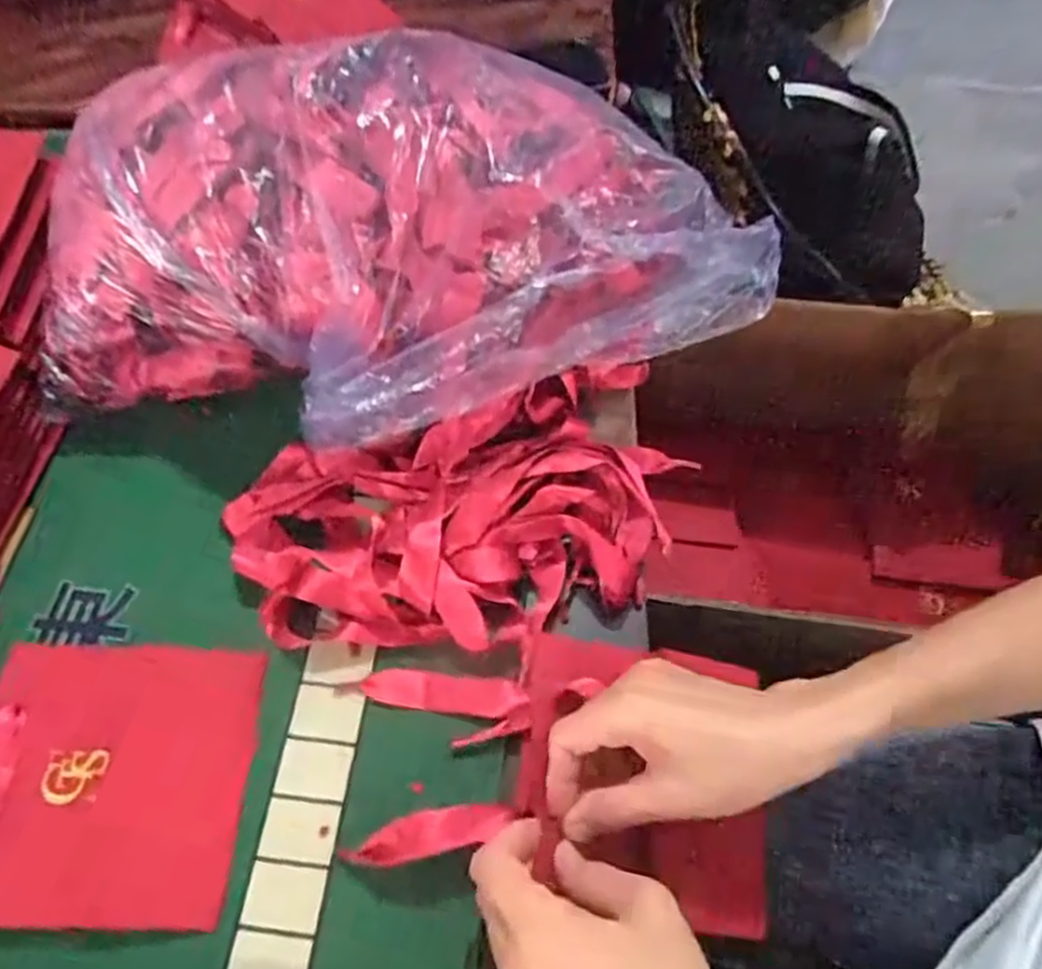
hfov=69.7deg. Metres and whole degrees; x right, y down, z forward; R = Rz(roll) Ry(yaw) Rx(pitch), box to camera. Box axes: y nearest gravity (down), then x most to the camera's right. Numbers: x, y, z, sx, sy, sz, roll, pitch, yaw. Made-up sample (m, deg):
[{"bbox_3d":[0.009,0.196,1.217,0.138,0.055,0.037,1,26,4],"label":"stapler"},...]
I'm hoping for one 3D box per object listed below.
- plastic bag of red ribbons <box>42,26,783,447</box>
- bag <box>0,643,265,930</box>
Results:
[{"bbox_3d":[-0.070,-0.140,0.451,0.448,0.160,0.197,-7,61,-4],"label":"plastic bag of red ribbons"},{"bbox_3d":[-0.244,0.154,0.409,0.182,0.033,0.145,3,61,2],"label":"bag"}]

